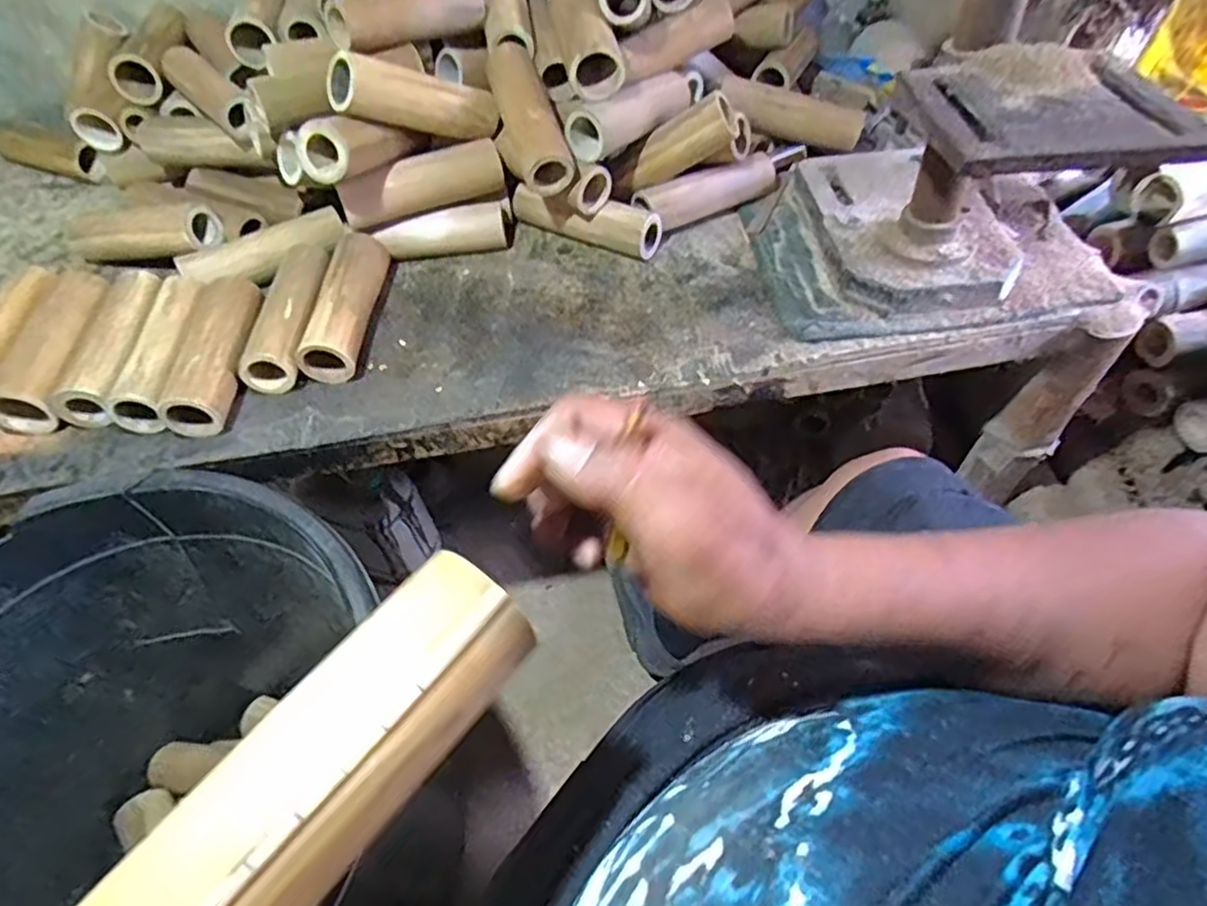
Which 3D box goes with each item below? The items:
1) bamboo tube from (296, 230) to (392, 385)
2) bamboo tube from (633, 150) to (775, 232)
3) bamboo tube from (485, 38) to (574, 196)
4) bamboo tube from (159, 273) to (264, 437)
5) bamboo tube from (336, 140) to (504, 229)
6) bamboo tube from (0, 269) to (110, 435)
[{"bbox_3d":[-0.269,-0.156,0.726,0.052,0.052,0.182,-1,52,3],"label":"bamboo tube"},{"bbox_3d":[0.128,-0.315,0.828,0.190,0.052,0.041,-22,54,-13],"label":"bamboo tube"},{"bbox_3d":[-0.084,-0.366,0.746,0.056,0.048,0.187,-18,73,-10],"label":"bamboo tube"},{"bbox_3d":[-0.381,-0.099,0.689,0.062,0.056,0.177,-5,52,0],"label":"bamboo tube"},{"bbox_3d":[-0.204,-0.309,0.772,0.182,0.054,0.061,-22,54,-13],"label":"bamboo tube"},{"bbox_3d":[-0.545,-0.106,0.703,0.072,0.058,0.179,-1,52,3],"label":"bamboo tube"}]

